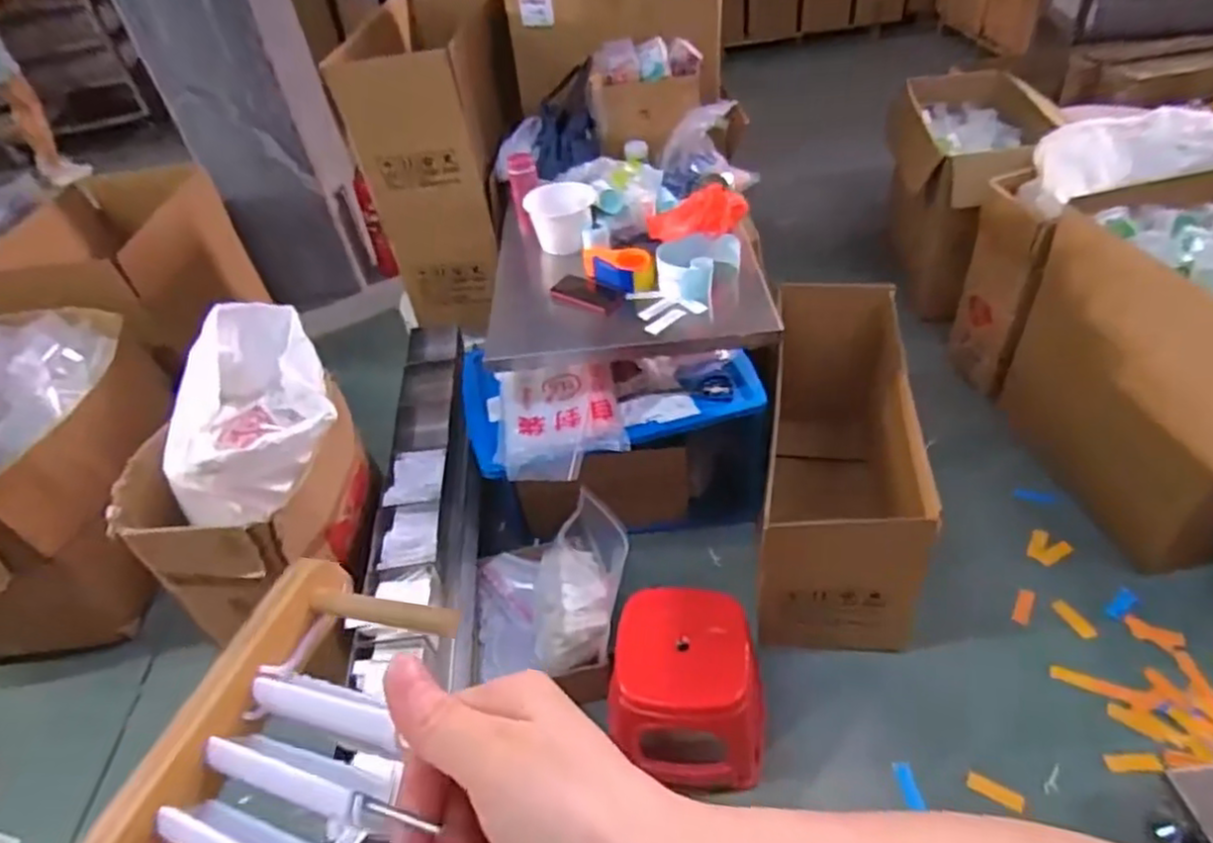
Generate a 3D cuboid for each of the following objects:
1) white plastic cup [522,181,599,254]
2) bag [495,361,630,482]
[{"bbox_3d":[-0.104,-0.486,1.639,0.167,0.130,0.163,-4,43,4],"label":"white plastic cup"},{"bbox_3d":[-0.099,-0.012,1.448,0.258,0.041,0.347,-8,43,0],"label":"bag"}]

